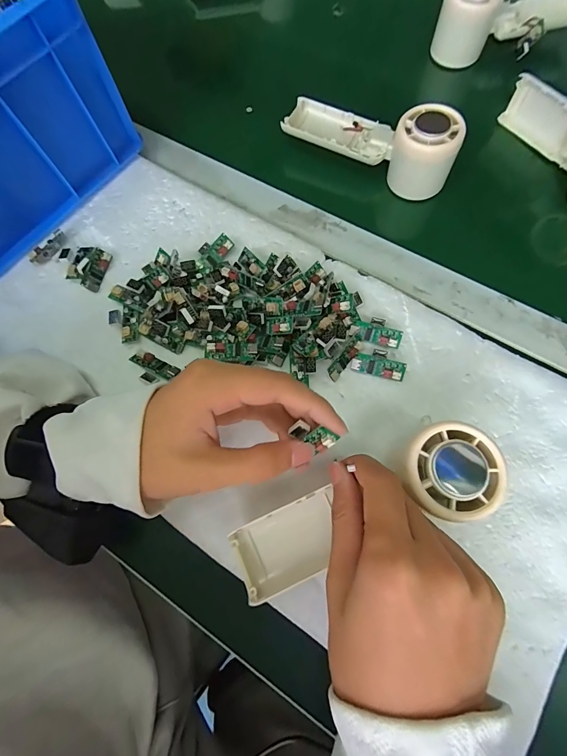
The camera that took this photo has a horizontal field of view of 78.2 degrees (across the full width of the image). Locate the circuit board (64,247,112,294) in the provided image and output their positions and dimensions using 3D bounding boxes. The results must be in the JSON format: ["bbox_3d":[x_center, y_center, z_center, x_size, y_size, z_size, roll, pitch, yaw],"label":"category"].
[{"bbox_3d":[-0.173,-0.098,0.307,0.032,0.013,0.041,11,72,6],"label":"circuit board"}]

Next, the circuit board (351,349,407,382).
[{"bbox_3d":[0.074,-0.011,0.268,0.039,0.010,0.020,18,73,8],"label":"circuit board"}]

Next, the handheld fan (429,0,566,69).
[{"bbox_3d":[0.244,-0.376,0.367,0.158,0.051,0.053,-6,71,0],"label":"handheld fan"}]

